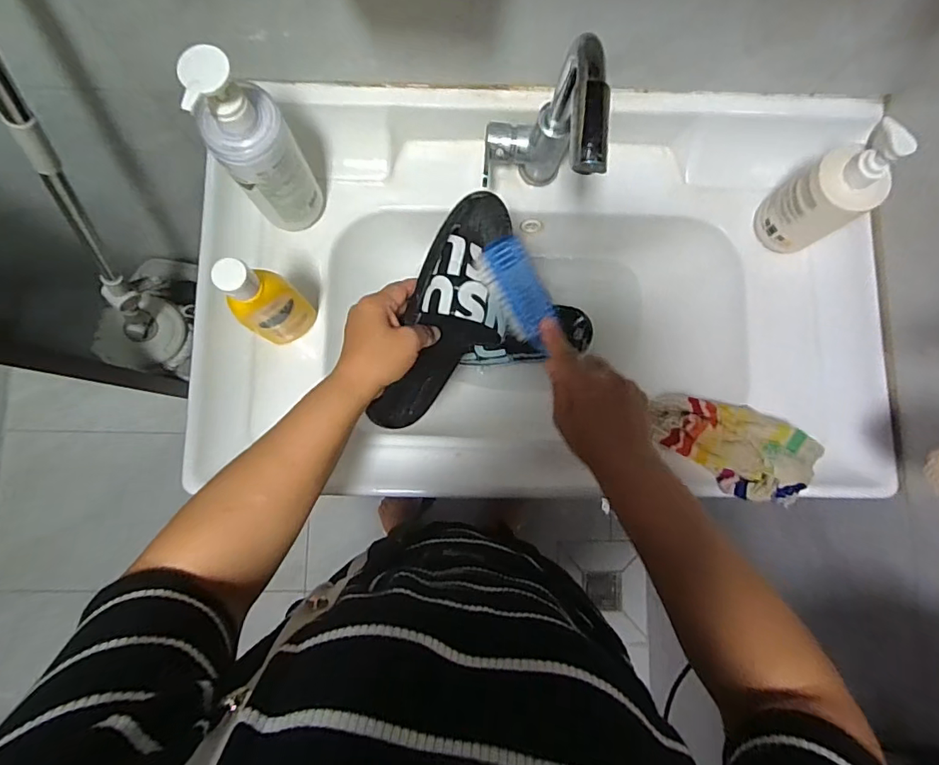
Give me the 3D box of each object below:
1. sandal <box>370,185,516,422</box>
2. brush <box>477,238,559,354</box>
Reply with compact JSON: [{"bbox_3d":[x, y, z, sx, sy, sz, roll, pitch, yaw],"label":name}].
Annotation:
[{"bbox_3d":[-0.013,-0.069,0.496,0.090,0.083,0.226,23,105,1],"label":"sandal"},{"bbox_3d":[0.044,-0.082,0.465,0.048,0.031,0.102,-25,97,-5],"label":"brush"}]

